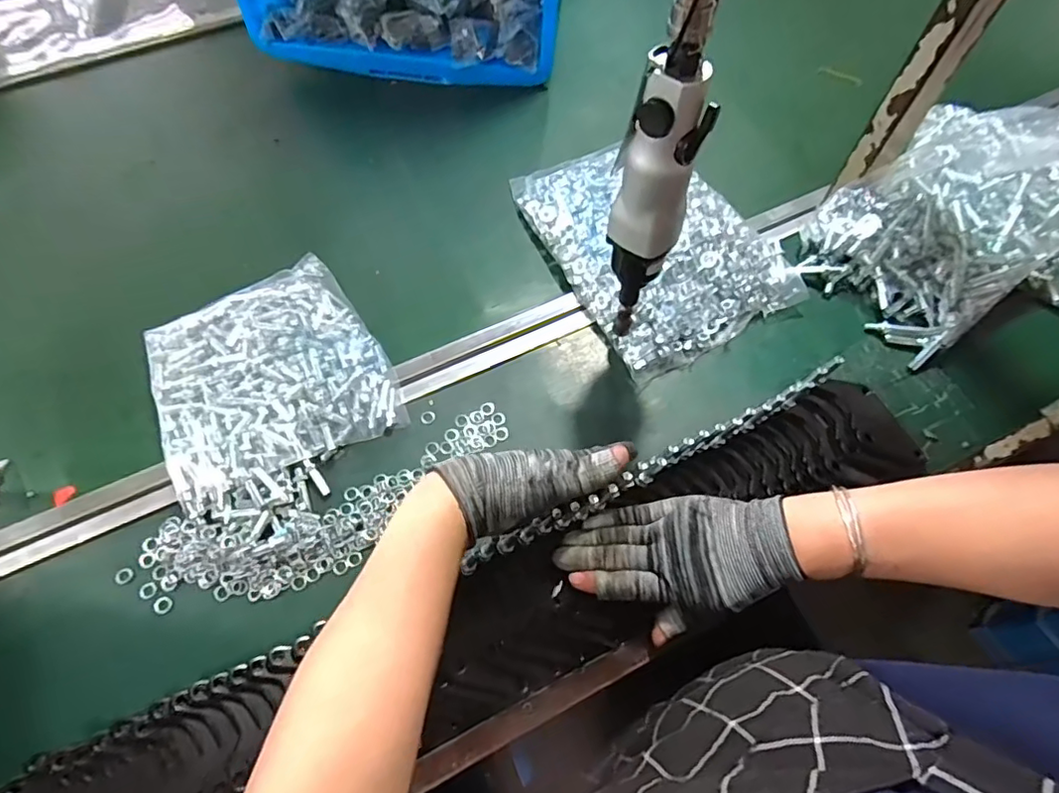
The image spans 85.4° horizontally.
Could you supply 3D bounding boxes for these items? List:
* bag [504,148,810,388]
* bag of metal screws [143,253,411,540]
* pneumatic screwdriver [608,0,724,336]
[{"bbox_3d":[0.124,-0.169,0.590,0.202,0.045,0.272,-26,66,-12],"label":"bag"},{"bbox_3d":[-0.231,-0.006,0.519,0.193,0.034,0.215,-29,67,-13],"label":"bag of metal screws"},{"bbox_3d":[0.087,-0.142,0.400,0.054,0.284,0.047,2,64,1],"label":"pneumatic screwdriver"}]

